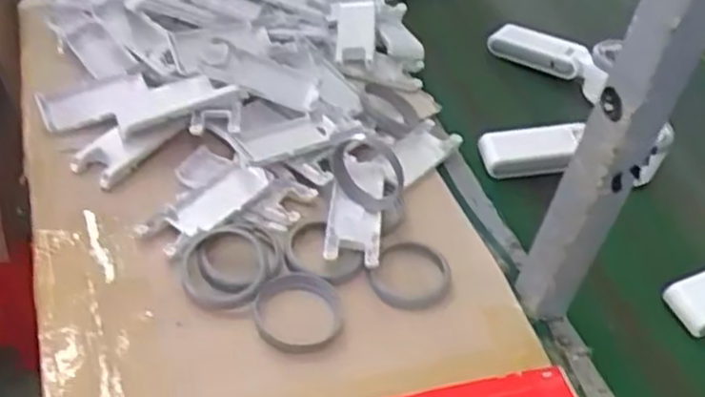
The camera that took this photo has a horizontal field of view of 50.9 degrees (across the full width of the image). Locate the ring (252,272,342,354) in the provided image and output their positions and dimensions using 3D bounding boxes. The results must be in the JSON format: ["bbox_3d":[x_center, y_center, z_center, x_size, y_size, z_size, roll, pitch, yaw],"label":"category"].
[{"bbox_3d":[-0.036,0.076,0.500,0.059,0.013,0.062,6,44,-5],"label":"ring"}]

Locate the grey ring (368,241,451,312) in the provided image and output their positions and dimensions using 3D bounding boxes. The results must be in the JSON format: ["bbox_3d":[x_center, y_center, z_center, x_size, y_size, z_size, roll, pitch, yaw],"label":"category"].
[{"bbox_3d":[0.042,0.055,0.538,0.058,0.016,0.056,4,43,-4],"label":"grey ring"}]

